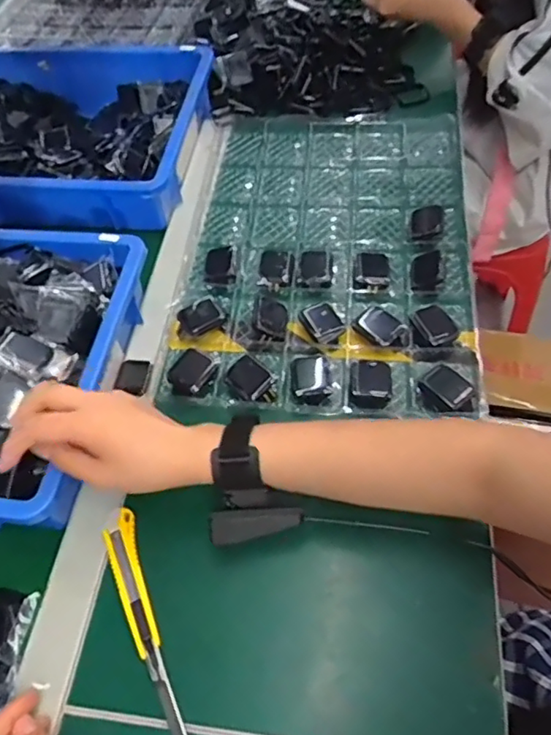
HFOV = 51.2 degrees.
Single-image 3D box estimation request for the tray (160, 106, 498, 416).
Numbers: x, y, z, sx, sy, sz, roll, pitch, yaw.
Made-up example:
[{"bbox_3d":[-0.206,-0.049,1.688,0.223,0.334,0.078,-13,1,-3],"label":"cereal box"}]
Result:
[{"bbox_3d":[0.058,-0.139,0.627,0.294,0.025,0.438,3,56,7],"label":"tray"}]

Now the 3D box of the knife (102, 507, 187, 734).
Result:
[{"bbox_3d":[-0.096,0.190,0.424,0.025,0.013,0.176,-21,56,-9],"label":"knife"}]

